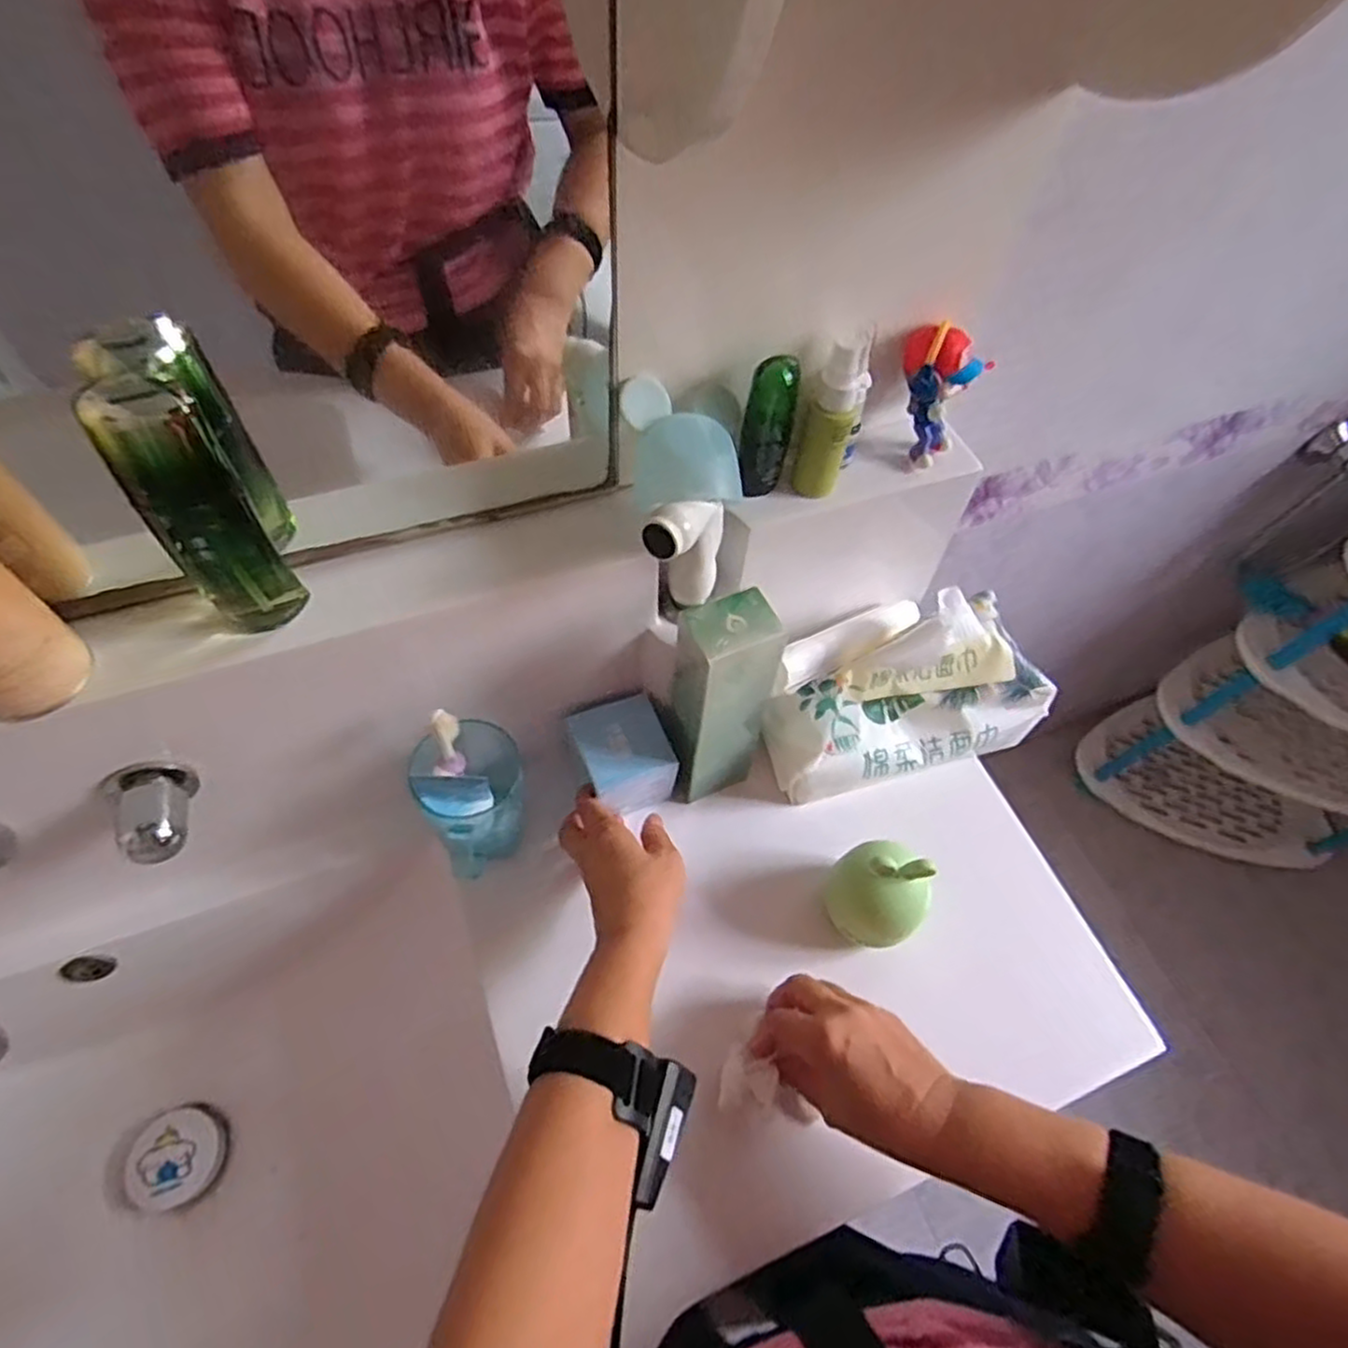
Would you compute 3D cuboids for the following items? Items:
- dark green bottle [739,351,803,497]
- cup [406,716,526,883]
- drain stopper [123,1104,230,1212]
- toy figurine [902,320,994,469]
[{"bbox_3d":[0.058,-0.150,0.448,0.023,0.083,0.032,38,63,19],"label":"dark green bottle"},{"bbox_3d":[-0.131,0.089,0.506,0.066,0.108,0.083,-23,62,-17],"label":"cup"},{"bbox_3d":[-0.366,0.355,0.542,0.063,0.020,0.060,-12,60,-11],"label":"drain stopper"},{"bbox_3d":[0.165,-0.176,0.473,0.049,0.082,0.032,21,59,9],"label":"toy figurine"}]

